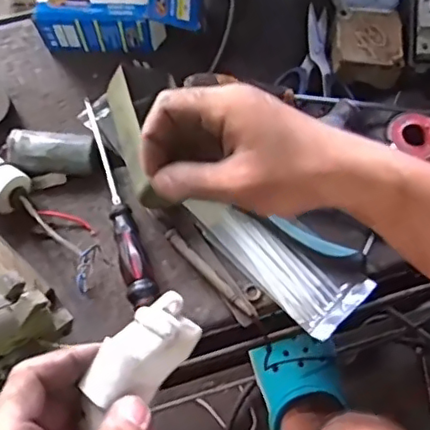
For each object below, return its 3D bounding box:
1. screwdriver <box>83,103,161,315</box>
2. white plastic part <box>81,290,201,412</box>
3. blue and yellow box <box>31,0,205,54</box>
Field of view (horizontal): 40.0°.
[{"bbox_3d":[-0.098,-0.016,0.576,0.026,0.033,0.227,-17,67,-9],"label":"screwdriver"},{"bbox_3d":[-0.038,0.073,0.320,0.037,0.023,0.071,37,70,14],"label":"white plastic part"},{"bbox_3d":[-0.101,-0.213,0.631,0.170,0.059,0.060,0,66,-2],"label":"blue and yellow box"}]

